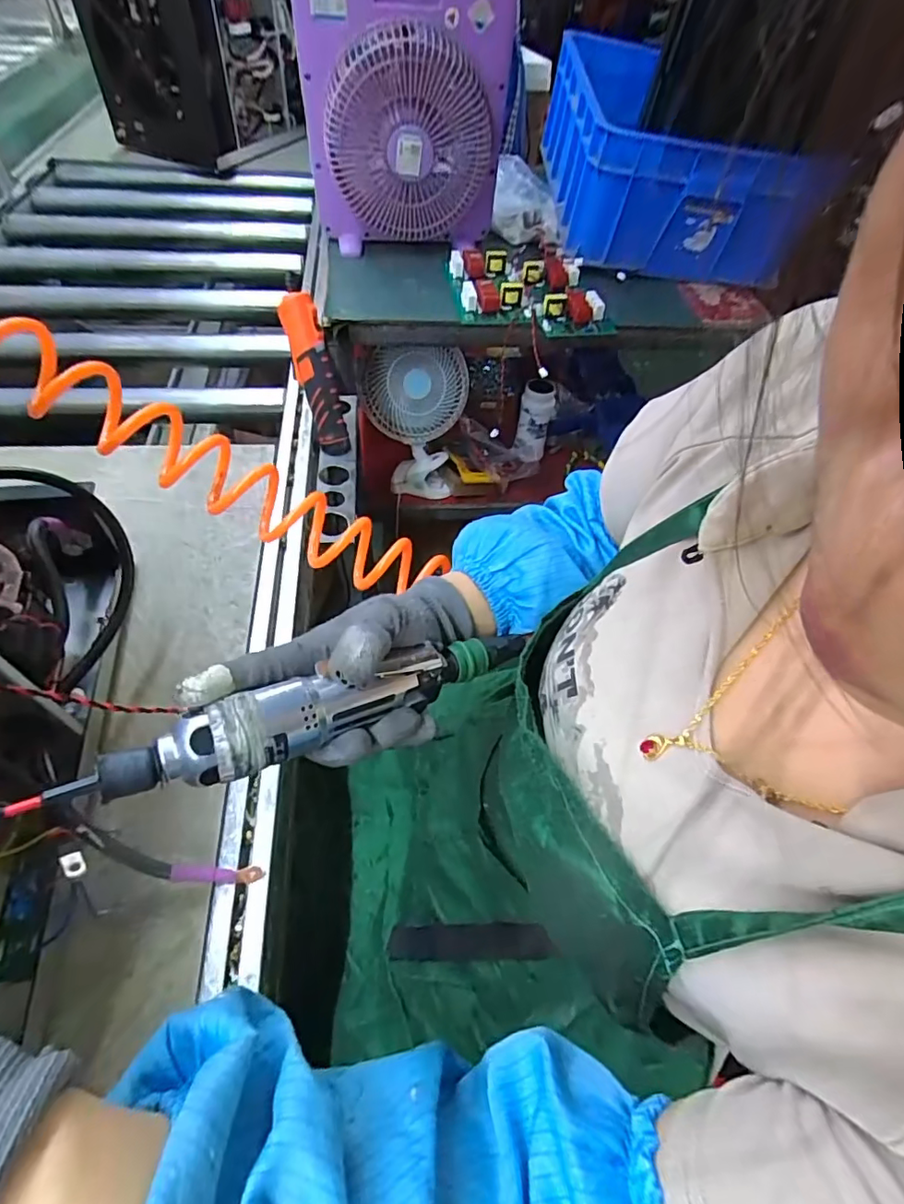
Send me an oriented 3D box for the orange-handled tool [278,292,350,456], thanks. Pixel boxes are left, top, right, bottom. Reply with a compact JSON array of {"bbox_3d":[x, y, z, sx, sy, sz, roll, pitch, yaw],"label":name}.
[{"bbox_3d":[-0.179,-0.295,0.703,0.043,0.196,0.039,-25,34,-21],"label":"orange-handled tool"}]

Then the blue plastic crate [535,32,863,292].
[{"bbox_3d":[0.407,-0.888,1.068,0.403,0.200,0.594,-1,54,-6],"label":"blue plastic crate"}]

